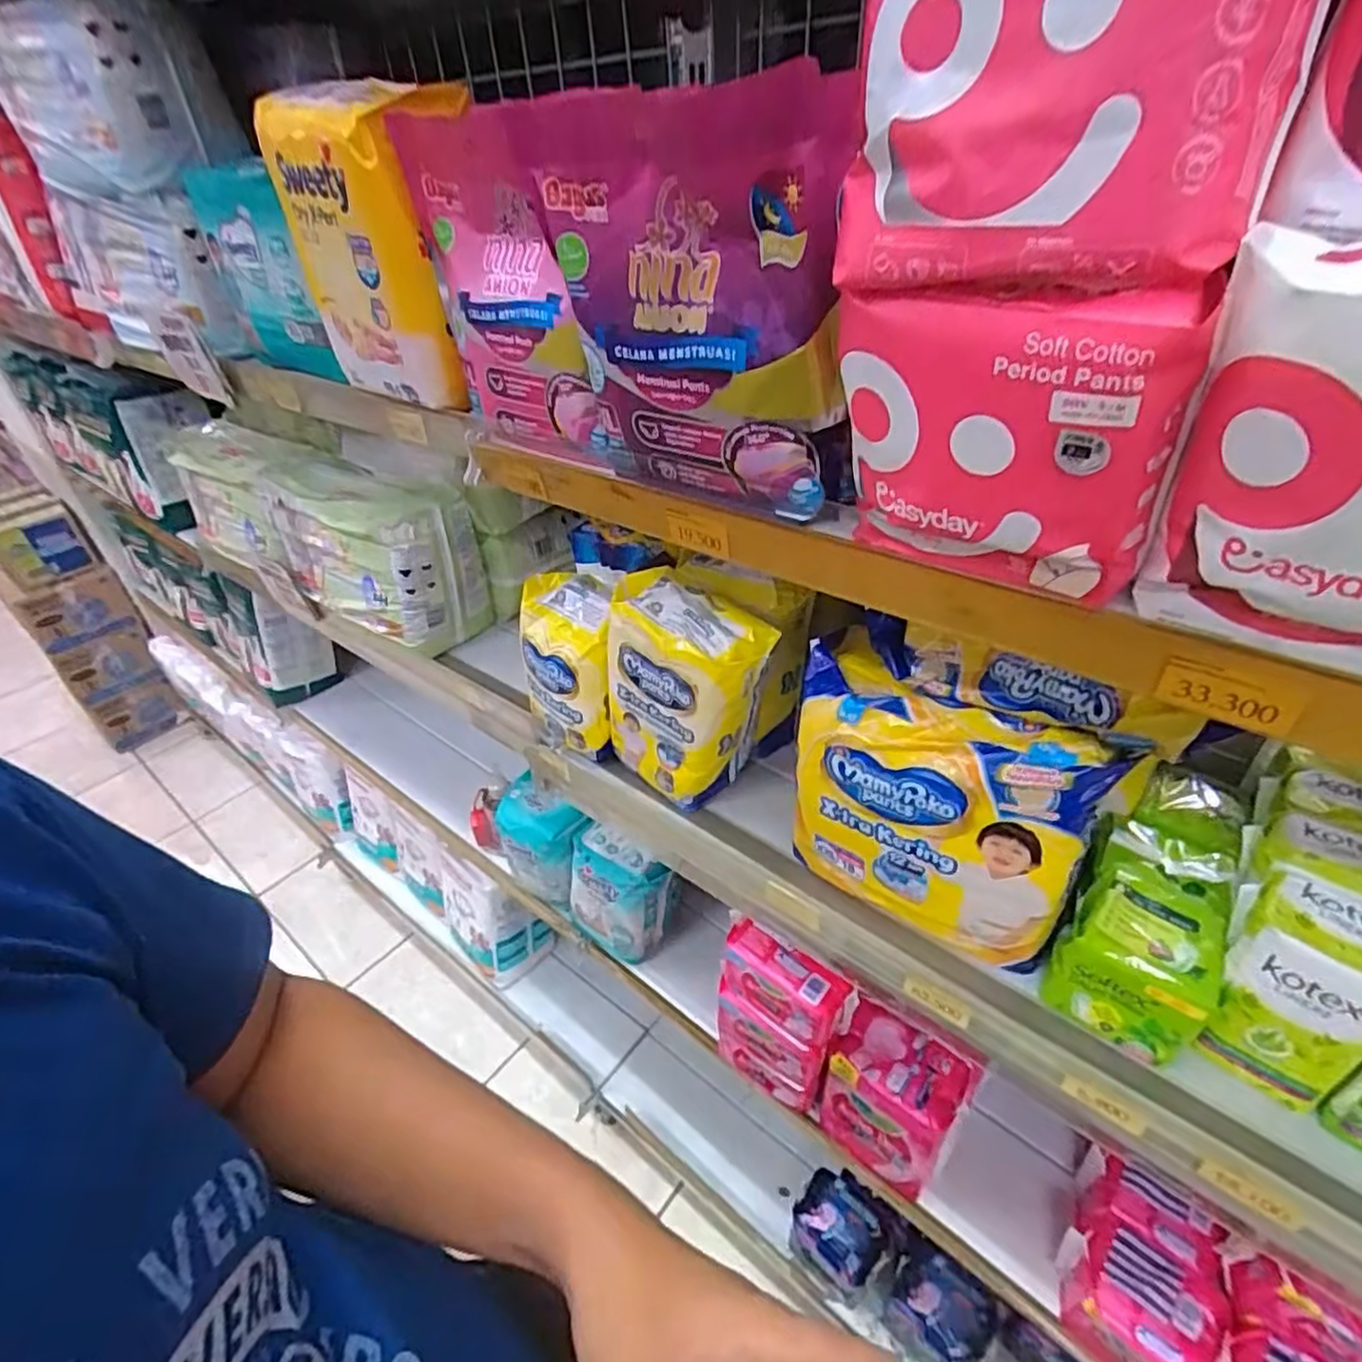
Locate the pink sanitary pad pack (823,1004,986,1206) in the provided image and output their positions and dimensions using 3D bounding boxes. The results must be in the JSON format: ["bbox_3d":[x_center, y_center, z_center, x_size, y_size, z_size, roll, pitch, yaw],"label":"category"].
[{"bbox_3d":[0.230,0.438,0.761,0.127,0.165,0.102,21,45,30],"label":"pink sanitary pad pack"}]

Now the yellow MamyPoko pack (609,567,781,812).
[{"bbox_3d":[0.004,0.016,0.693,0.078,0.210,0.156,-33,46,-31],"label":"yellow MamyPoko pack"}]

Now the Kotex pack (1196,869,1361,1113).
[{"bbox_3d":[0.416,0.207,0.482,0.080,0.127,0.083,-33,46,-31],"label":"Kotex pack"}]

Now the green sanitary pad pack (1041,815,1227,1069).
[{"bbox_3d":[0.353,0.193,0.551,0.091,0.083,0.146,22,45,30],"label":"green sanitary pad pack"}]

